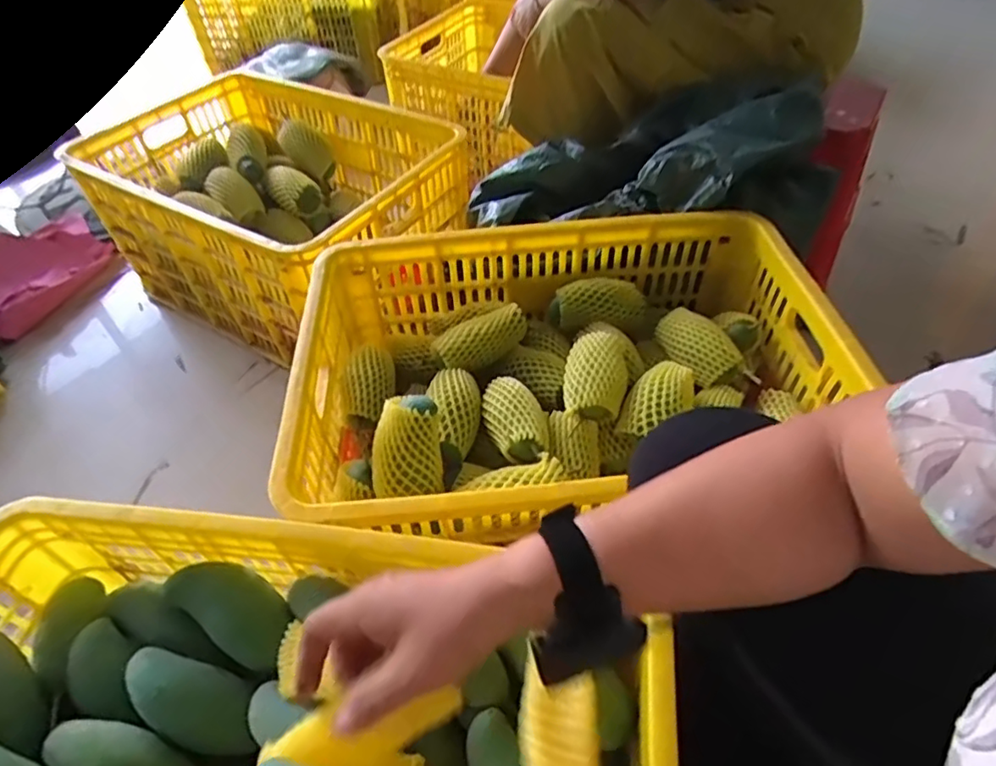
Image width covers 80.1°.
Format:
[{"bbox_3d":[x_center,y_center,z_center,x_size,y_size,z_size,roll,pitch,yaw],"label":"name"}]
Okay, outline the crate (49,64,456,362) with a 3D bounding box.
[{"bbox_3d":[-0.422,-0.346,1.151,0.643,0.307,0.453,25,56,20],"label":"crate"}]

